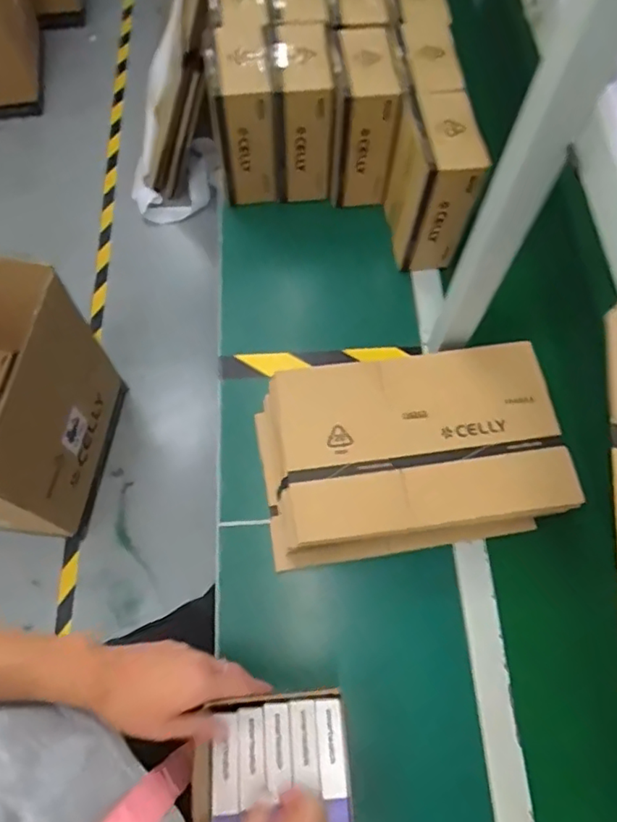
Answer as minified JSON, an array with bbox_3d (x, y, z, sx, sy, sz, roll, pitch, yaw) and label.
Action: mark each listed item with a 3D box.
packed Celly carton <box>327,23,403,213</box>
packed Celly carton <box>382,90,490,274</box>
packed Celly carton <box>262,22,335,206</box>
[{"bbox_3d":[0.075,-0.442,0.880,0.086,0.196,0.160,-5,67,-3],"label":"packed Celly carton"},{"bbox_3d":[0.172,-0.326,0.823,0.088,0.195,0.141,-6,67,-3],"label":"packed Celly carton"},{"bbox_3d":[-0.015,-0.457,0.896,0.085,0.201,0.158,-5,67,-3],"label":"packed Celly carton"}]

